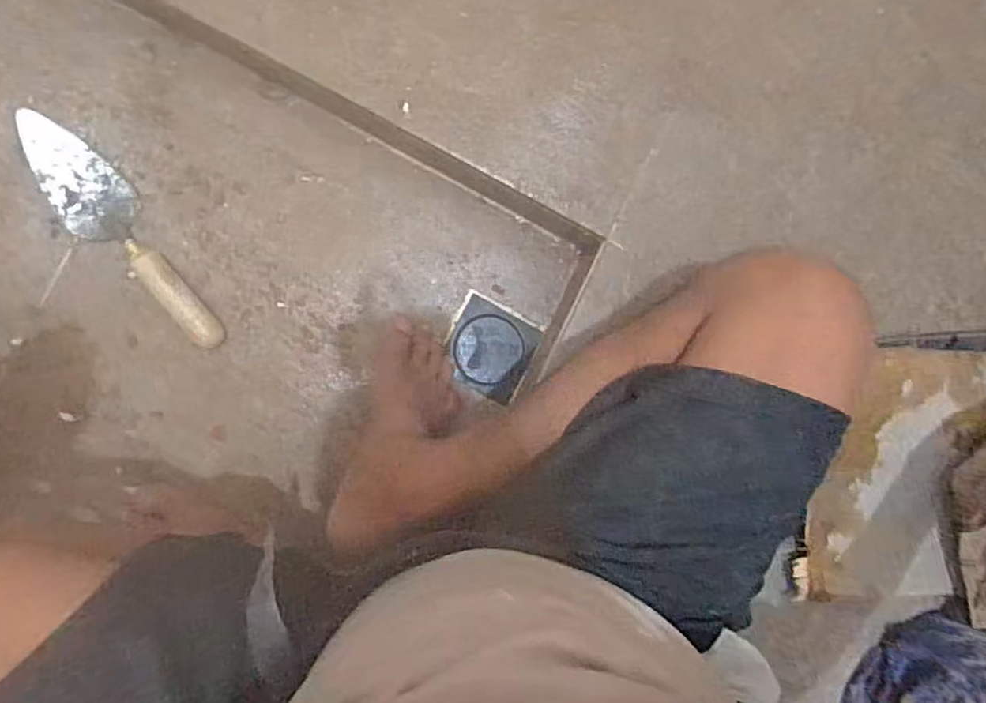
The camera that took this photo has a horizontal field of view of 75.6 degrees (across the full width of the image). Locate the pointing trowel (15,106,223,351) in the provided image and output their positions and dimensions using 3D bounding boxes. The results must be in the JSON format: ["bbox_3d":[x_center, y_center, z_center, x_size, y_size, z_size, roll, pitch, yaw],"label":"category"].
[{"bbox_3d":[-0.380,-0.116,0.658,0.073,0.044,0.281,-41,96,-6],"label":"pointing trowel"}]

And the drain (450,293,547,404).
[{"bbox_3d":[-0.003,-0.002,0.745,0.096,0.009,0.099,28,87,-8],"label":"drain"}]

